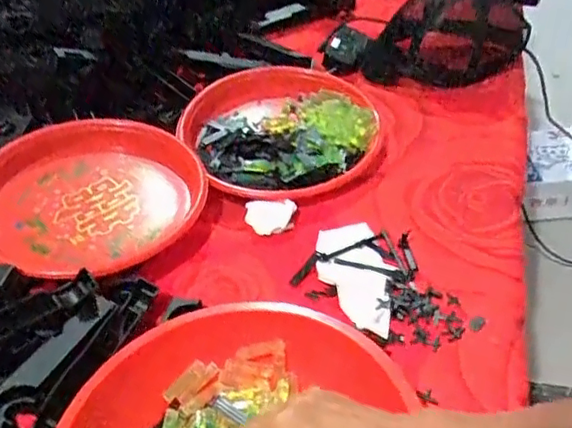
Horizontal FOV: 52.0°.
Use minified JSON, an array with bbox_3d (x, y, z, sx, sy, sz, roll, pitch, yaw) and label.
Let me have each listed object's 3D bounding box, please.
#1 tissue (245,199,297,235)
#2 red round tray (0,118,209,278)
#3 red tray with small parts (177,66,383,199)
[{"bbox_3d":[-0.018,0.002,0.660,0.056,0.012,0.043,-5,40,2],"label":"tissue"},{"bbox_3d":[-0.214,-0.028,0.655,0.233,0.042,0.247,4,47,-5],"label":"red round tray"},{"bbox_3d":[-0.009,-0.115,0.757,0.258,0.061,0.263,5,41,14],"label":"red tray with small parts"}]

